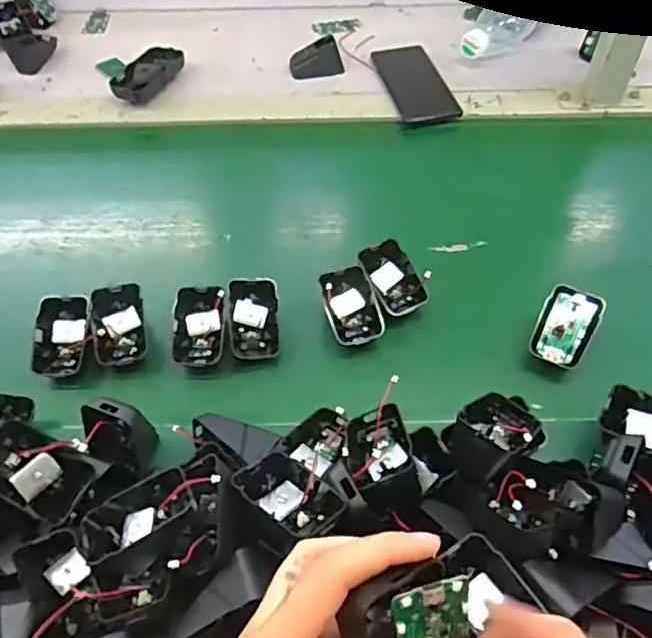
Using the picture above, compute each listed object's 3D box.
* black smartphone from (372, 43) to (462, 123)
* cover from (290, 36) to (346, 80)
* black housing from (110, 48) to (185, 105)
[{"bbox_3d":[0.113,-0.302,0.759,0.074,0.006,0.170,-10,54,-6],"label":"black smartphone"},{"bbox_3d":[-0.012,-0.338,0.771,0.068,0.037,0.033,-8,54,-4],"label":"cover"},{"bbox_3d":[-0.226,-0.309,0.756,0.058,0.033,0.120,13,55,11],"label":"black housing"}]

